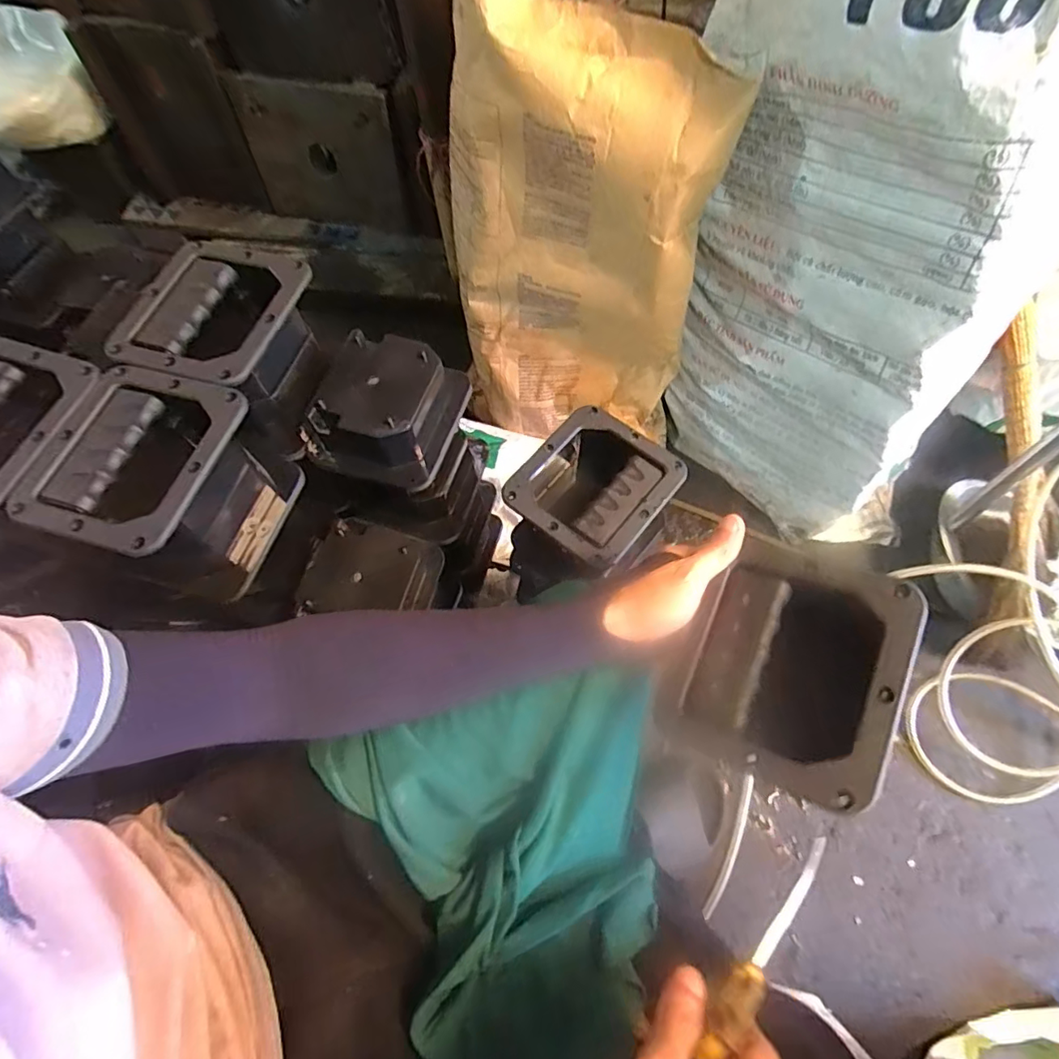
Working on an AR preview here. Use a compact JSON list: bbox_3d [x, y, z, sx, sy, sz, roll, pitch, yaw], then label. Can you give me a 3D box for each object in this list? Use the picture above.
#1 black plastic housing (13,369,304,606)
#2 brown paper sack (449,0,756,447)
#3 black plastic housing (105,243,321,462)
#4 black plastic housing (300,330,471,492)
[{"bbox_3d":[-0.301,-0.033,0.478,0.134,0.134,0.146,15,67,10],"label":"black plastic housing"},{"bbox_3d":[0.057,-0.350,0.738,0.326,0.540,0.156,14,67,9],"label":"brown paper sack"},{"bbox_3d":[-0.275,-0.171,0.521,0.141,0.105,0.145,12,66,9],"label":"black plastic housing"},{"bbox_3d":[-0.144,-0.121,0.552,0.133,0.079,0.141,16,67,10],"label":"black plastic housing"}]

